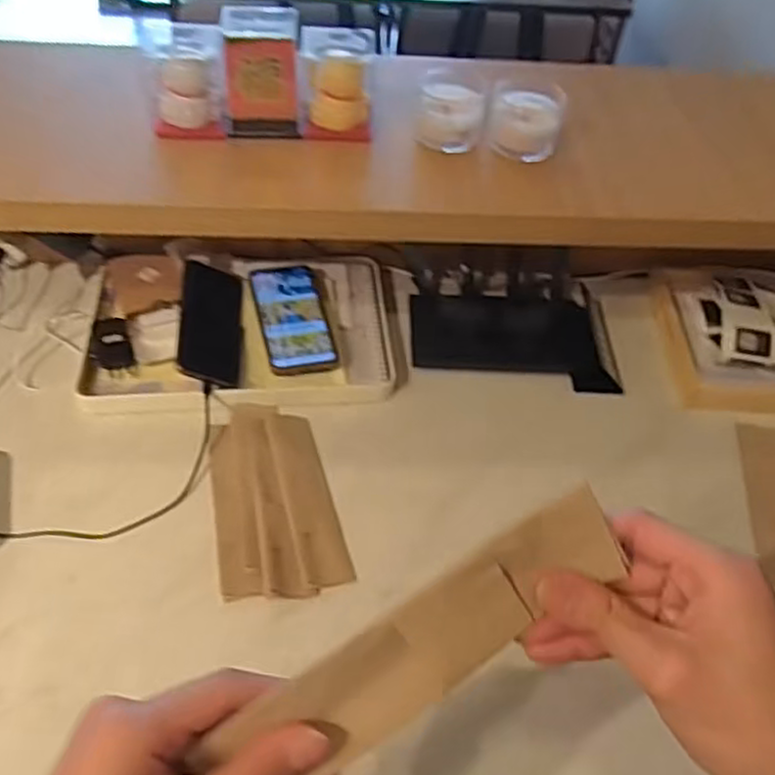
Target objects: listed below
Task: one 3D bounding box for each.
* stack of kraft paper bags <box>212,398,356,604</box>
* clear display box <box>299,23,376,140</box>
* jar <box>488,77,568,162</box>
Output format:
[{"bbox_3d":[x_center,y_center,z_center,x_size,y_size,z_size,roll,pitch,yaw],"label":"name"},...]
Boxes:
[{"bbox_3d":[-0.115,0.102,0.724,0.116,0.019,0.222,-10,51,-12],"label":"stack of kraft paper bags"},{"bbox_3d":[-0.054,-0.334,0.803,0.077,0.103,0.067,0,48,-5],"label":"clear display box"},{"bbox_3d":[0.155,-0.295,0.801,0.082,0.069,0.061,7,48,1],"label":"jar"}]

